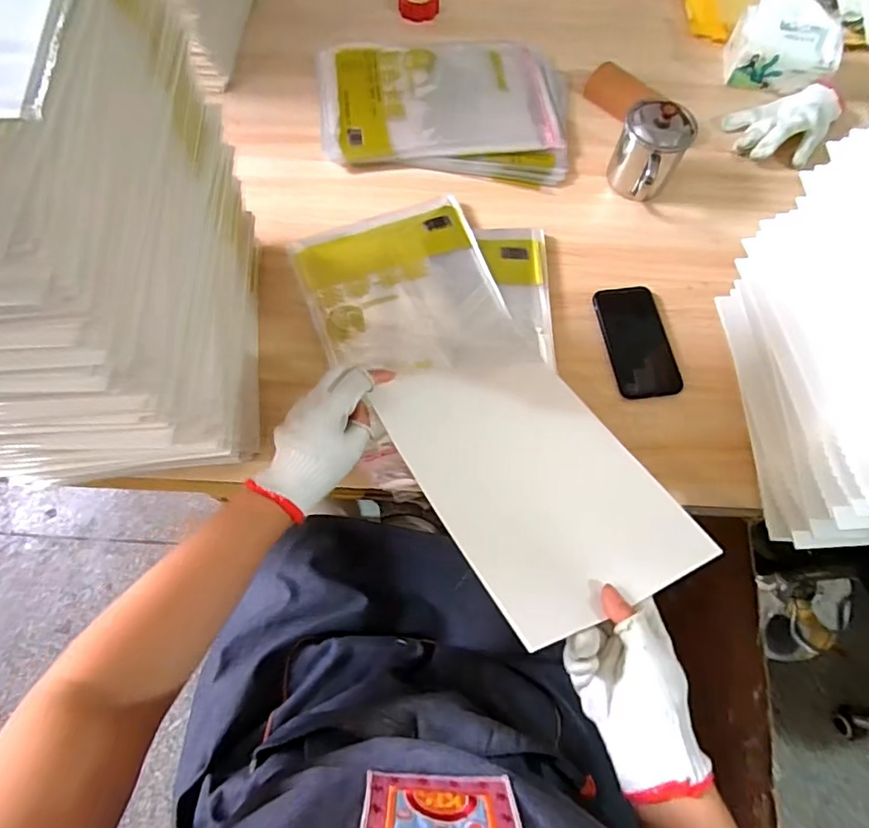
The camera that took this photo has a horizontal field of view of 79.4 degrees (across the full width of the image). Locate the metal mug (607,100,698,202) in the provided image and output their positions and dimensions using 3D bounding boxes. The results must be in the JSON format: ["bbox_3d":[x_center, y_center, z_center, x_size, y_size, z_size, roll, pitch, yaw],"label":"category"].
[{"bbox_3d":[0.279,-0.339,0.684,0.086,0.099,0.102,24,69,8],"label":"metal mug"}]

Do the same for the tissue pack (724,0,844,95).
[{"bbox_3d":[0.522,-0.548,0.785,0.142,0.096,0.084,13,68,4],"label":"tissue pack"}]

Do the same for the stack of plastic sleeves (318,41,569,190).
[{"bbox_3d":[0.013,-0.462,0.768,0.359,0.024,0.264,6,68,1],"label":"stack of plastic sleeves"}]

